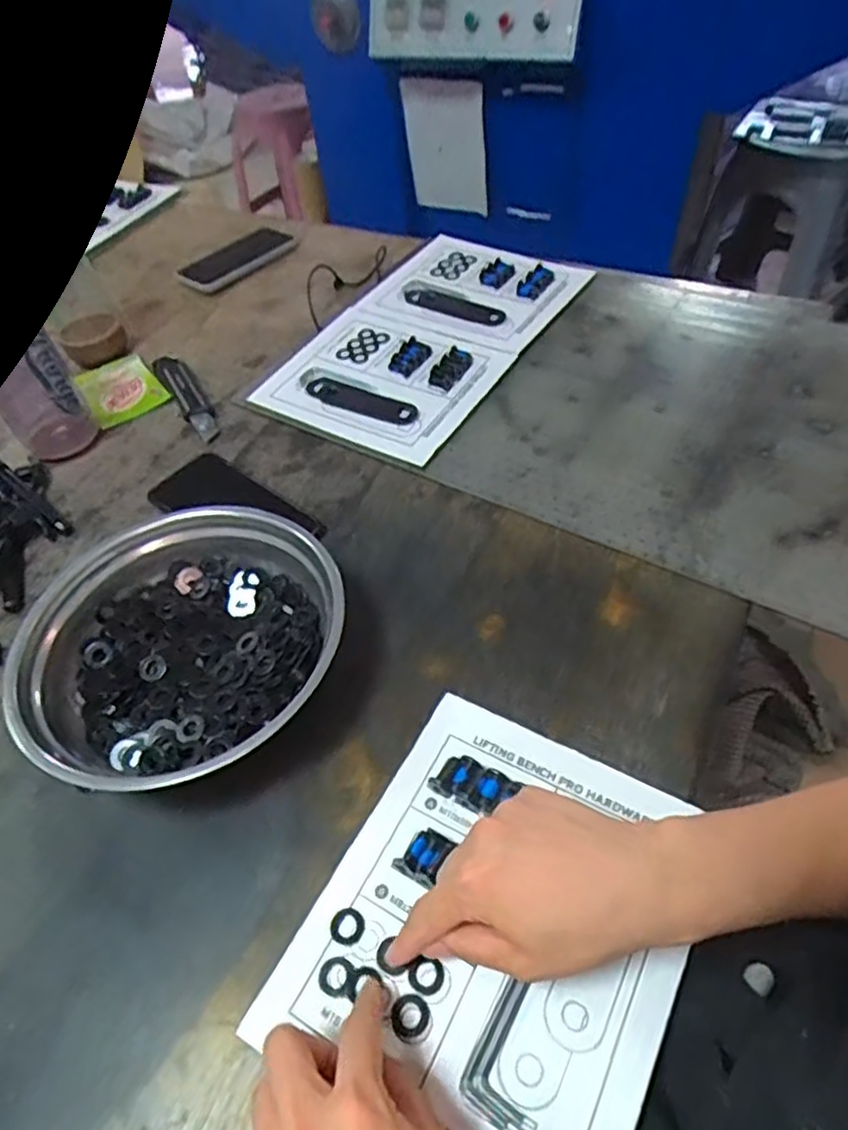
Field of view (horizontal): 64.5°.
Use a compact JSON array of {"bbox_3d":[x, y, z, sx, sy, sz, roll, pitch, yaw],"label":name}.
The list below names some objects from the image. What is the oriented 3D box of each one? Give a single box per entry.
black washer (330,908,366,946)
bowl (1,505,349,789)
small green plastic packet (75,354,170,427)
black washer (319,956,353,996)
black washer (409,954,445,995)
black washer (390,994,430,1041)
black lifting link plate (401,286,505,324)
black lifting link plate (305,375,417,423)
[{"bbox_3d":[-0.043,0.204,0.379,0.018,0.004,0.019,-3,50,4],"label":"black washer"},{"bbox_3d":[-0.162,0.058,0.474,0.220,0.066,0.210,-17,51,-7],"label":"bowl"},{"bbox_3d":[-0.332,-0.193,0.736,0.076,0.010,0.107,-30,54,-18],"label":"small green plastic packet"},{"bbox_3d":[-0.049,0.224,0.368,0.017,0.005,0.019,12,60,30],"label":"black washer"},{"bbox_3d":[0.002,0.219,0.359,0.019,0.009,0.018,-3,50,4],"label":"black washer"},{"bbox_3d":[-0.007,0.235,0.349,0.019,0.004,0.020,-3,50,4],"label":"black washer"},{"bbox_3d":[0.033,-0.299,0.771,0.134,0.004,0.037,27,58,25],"label":"black lifting link plate"},{"bbox_3d":[-0.065,-0.168,0.680,0.130,0.006,0.036,23,57,23],"label":"black lifting link plate"}]

